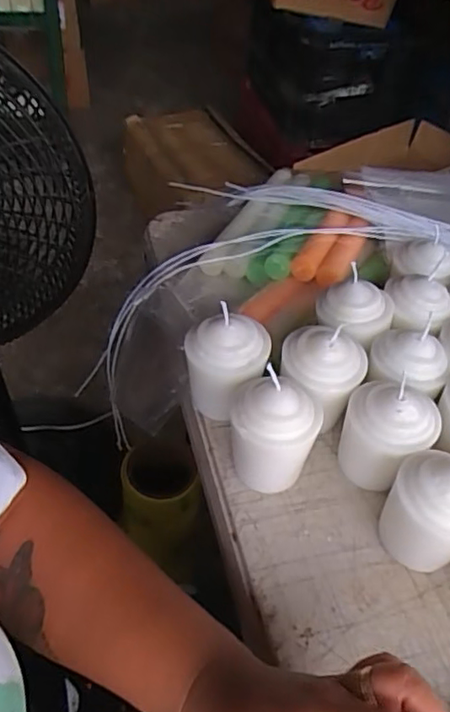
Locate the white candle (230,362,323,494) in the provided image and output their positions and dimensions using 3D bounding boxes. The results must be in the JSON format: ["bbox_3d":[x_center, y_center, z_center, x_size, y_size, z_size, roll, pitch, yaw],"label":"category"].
[{"bbox_3d":[0.030,0.049,0.380,0.058,0.078,0.056,12,47,5],"label":"white candle"}]

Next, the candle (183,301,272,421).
[{"bbox_3d":[0.000,0.008,0.412,0.058,0.073,0.051,7,47,1],"label":"candle"}]

